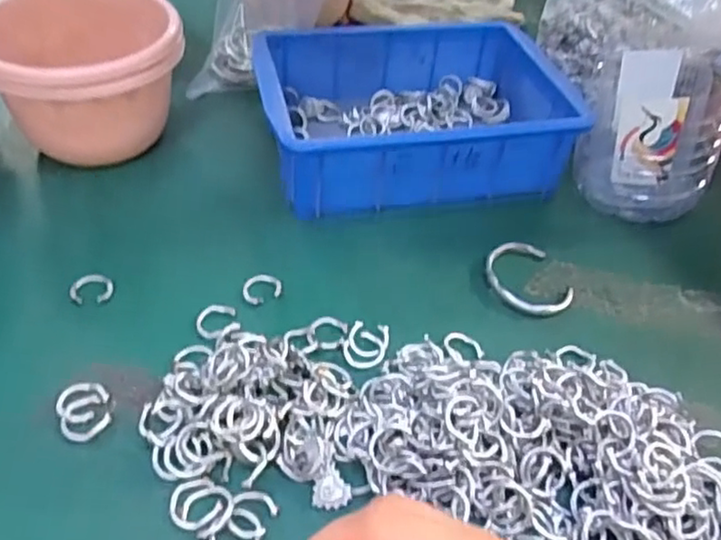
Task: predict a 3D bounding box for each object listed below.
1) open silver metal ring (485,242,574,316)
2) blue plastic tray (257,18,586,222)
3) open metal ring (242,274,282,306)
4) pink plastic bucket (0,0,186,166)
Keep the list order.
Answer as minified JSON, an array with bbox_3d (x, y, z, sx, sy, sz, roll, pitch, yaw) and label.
[{"bbox_3d":[0.118,0.005,0.458,0.052,0.007,0.070,-9,47,-17],"label":"open silver metal ring"},{"bbox_3d":[0.040,-0.135,0.543,0.240,0.064,0.174,-6,46,-14],"label":"blue plastic tray"},{"bbox_3d":[-0.066,0.012,0.436,0.025,0.004,0.025,3,46,-3],"label":"open metal ring"},{"bbox_3d":[-0.217,-0.151,0.510,0.140,0.093,0.132,4,45,-4],"label":"pink plastic bucket"}]

